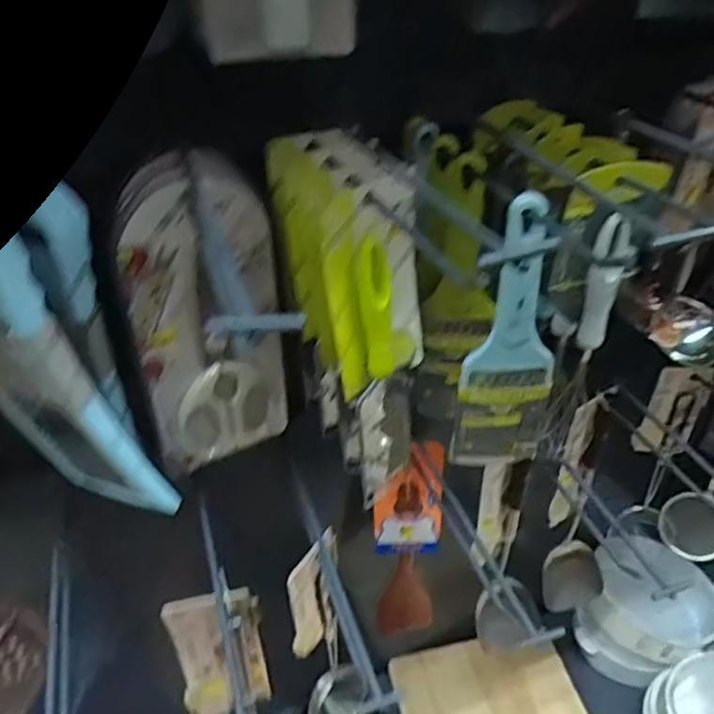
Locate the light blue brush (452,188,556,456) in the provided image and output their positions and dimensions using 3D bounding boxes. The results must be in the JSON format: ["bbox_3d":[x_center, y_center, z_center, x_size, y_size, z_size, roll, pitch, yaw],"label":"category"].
[{"bbox_3d":[0.115,-0.001,0.496,0.070,0.265,0.018,-5,45,-1],"label":"light blue brush"}]

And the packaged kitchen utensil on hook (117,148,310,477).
[{"bbox_3d":[-0.116,-0.027,0.533,0.126,0.280,0.041,-16,40,-18],"label":"packaged kitchen utensil on hook"}]

